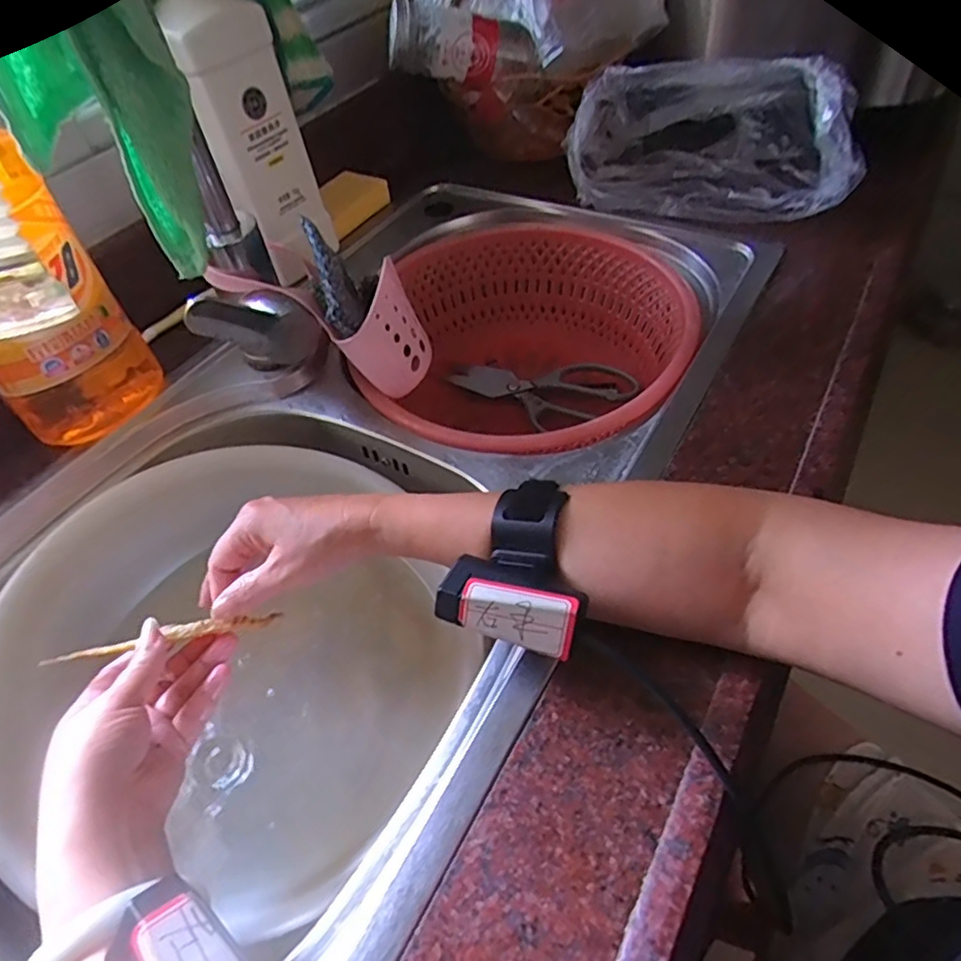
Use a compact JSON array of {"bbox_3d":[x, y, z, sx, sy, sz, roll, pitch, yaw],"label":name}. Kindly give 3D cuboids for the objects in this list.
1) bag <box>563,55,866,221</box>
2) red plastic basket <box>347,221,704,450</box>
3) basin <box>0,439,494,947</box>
[{"bbox_3d":[0.225,-0.344,0.614,0.256,0.109,0.131,10,51,14],"label":"bag"},{"bbox_3d":[0.051,-0.111,0.600,0.263,0.146,0.300,2,50,7],"label":"red plastic basket"},{"bbox_3d":[-0.169,0.116,0.435,0.290,0.085,0.306,-3,49,3],"label":"basin"}]

